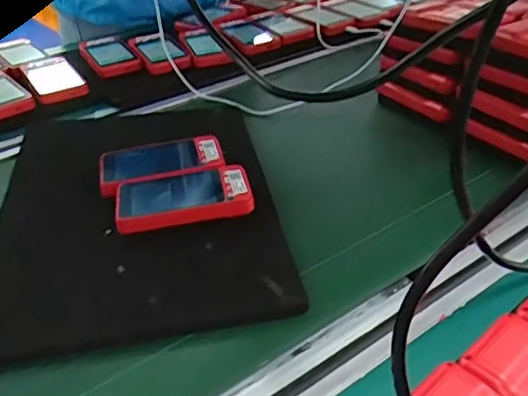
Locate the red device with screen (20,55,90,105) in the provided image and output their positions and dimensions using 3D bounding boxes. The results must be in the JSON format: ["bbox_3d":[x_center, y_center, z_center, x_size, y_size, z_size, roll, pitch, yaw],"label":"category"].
[{"bbox_3d":[-0.295,-0.170,0.785,0.071,0.012,0.152,-19,38,-23],"label":"red device with screen"}]

